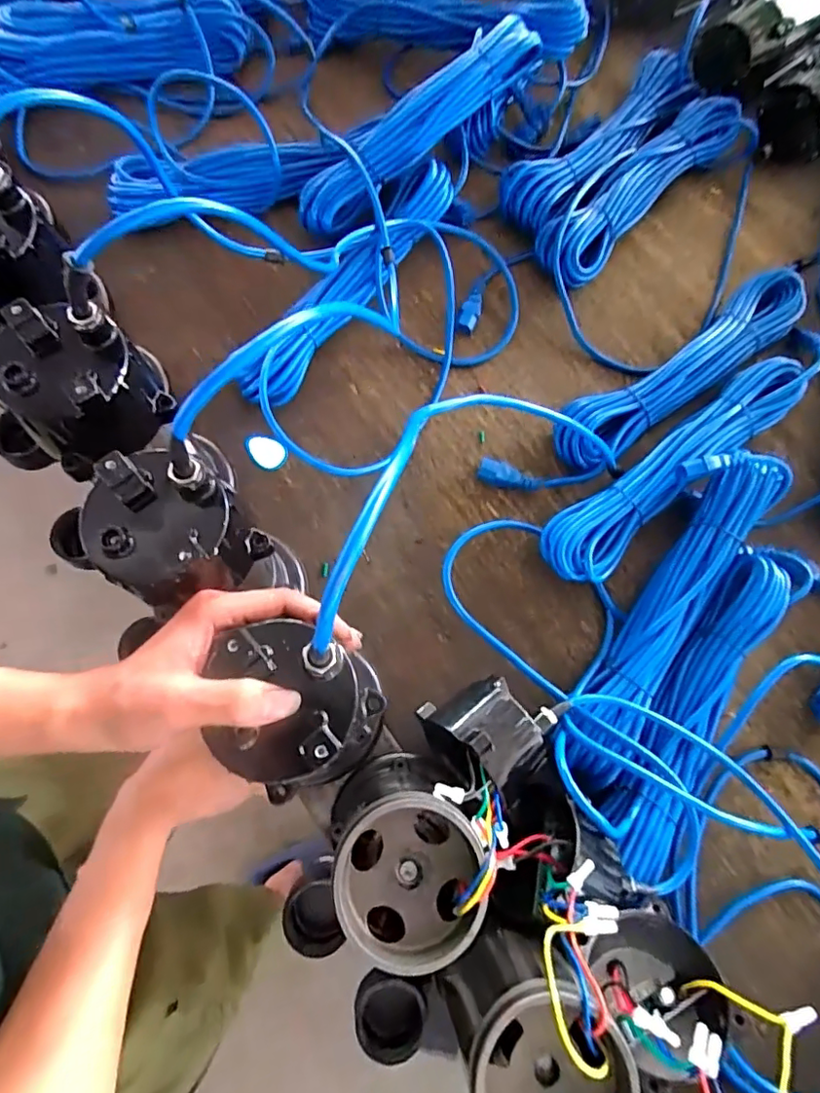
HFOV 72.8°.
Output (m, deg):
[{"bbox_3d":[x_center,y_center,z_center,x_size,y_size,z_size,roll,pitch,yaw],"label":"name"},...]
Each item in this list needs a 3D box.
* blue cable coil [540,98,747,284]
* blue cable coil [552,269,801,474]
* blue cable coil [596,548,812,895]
[{"bbox_3d":[0.273,-0.436,0.674,0.084,0.033,0.327,42,77,9],"label":"blue cable coil"},{"bbox_3d":[0.299,-0.196,0.611,0.351,0.046,0.069,-37,78,-12],"label":"blue cable coil"},{"bbox_3d":[0.267,0.132,0.505,0.079,0.073,0.333,34,75,7],"label":"blue cable coil"}]

